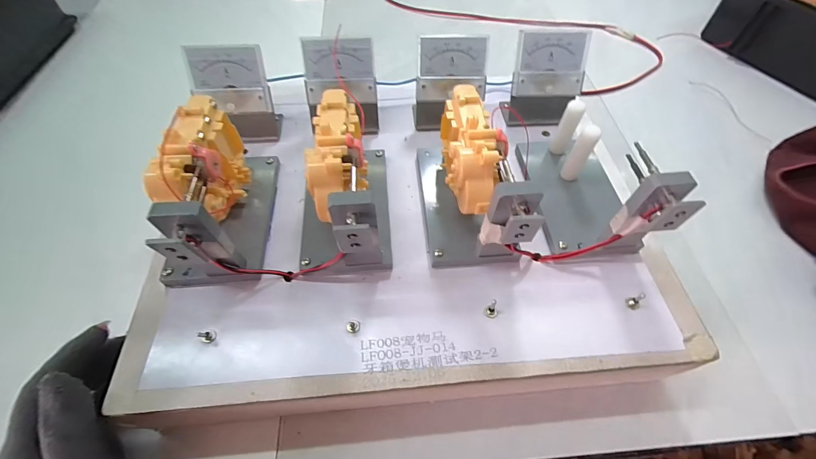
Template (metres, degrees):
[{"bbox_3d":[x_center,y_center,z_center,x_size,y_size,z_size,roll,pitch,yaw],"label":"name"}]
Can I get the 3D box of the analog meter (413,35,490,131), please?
[{"bbox_3d":[0.039,-0.136,0.333,0.066,0.068,0.044,3,57,2],"label":"analog meter"}]

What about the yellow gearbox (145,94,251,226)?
[{"bbox_3d":[-0.143,-0.043,0.255,0.031,0.073,0.094,2,57,1],"label":"yellow gearbox"}]

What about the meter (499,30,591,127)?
[{"bbox_3d":[0.132,-0.141,0.338,0.066,0.072,0.043,-1,57,-1],"label":"meter"}]

